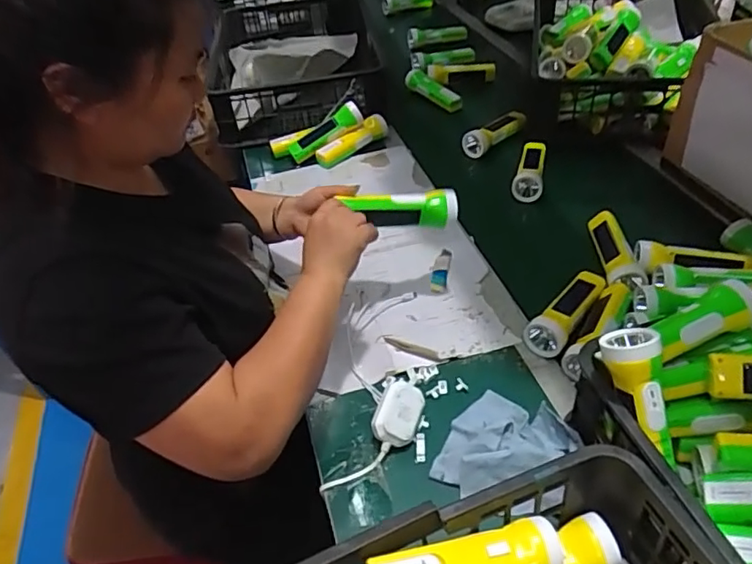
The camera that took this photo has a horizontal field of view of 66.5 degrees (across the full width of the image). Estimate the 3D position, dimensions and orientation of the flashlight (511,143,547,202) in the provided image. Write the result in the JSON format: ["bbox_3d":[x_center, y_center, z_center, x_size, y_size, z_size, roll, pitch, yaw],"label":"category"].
[{"bbox_3d":[0.294,-0.209,1.084,0.054,0.048,0.153,9,43,17],"label":"flashlight"}]

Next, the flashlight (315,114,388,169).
[{"bbox_3d":[-0.046,-0.295,1.208,0.175,0.046,0.041,-34,47,-12],"label":"flashlight"}]

